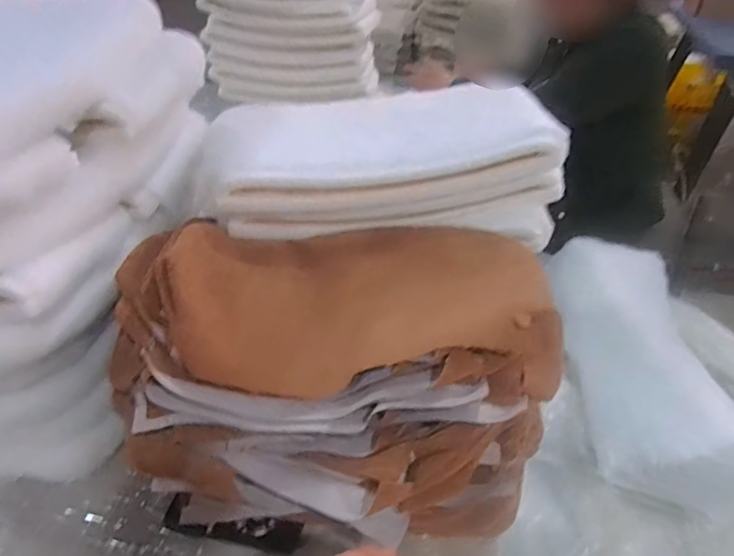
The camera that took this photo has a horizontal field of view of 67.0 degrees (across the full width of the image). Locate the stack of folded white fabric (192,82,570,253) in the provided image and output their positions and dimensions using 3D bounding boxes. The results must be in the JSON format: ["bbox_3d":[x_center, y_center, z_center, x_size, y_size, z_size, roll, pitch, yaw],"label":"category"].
[{"bbox_3d":[0.023,-0.156,0.770,0.477,0.135,0.239,0,41,2],"label":"stack of folded white fabric"}]

